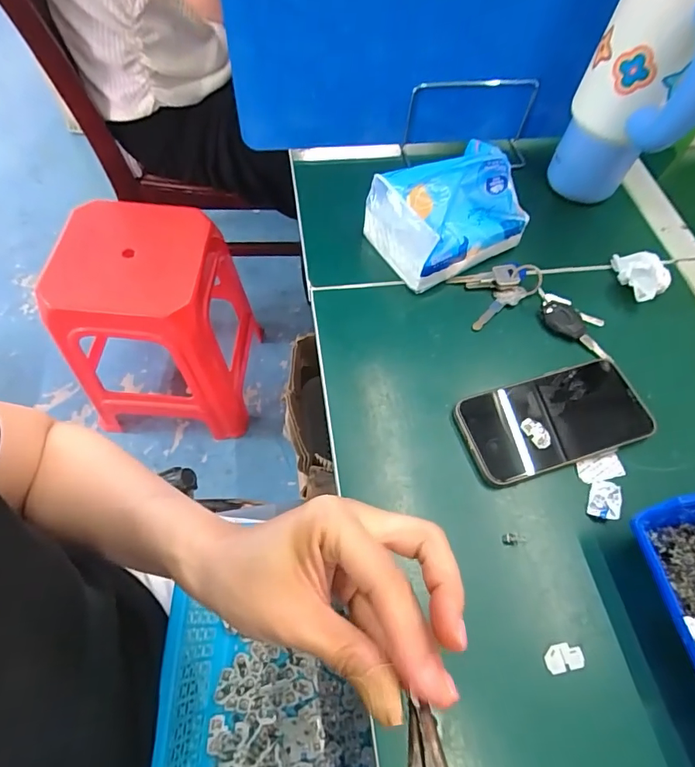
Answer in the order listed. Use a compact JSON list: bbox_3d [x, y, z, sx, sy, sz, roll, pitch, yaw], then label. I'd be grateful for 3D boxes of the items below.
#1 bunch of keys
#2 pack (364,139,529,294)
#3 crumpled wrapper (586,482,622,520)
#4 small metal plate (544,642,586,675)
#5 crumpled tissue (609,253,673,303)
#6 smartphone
[{"bbox_3d":[0.177,-0.080,0.442,0.148,0.013,0.089,15,60,6],"label":"bunch of keys"},{"bbox_3d":[0.097,-0.169,0.446,0.133,0.091,0.098,-26,64,-17],"label":"pack"},{"bbox_3d":[0.200,0.090,0.352,0.020,0.011,0.028,22,61,10],"label":"crumpled wrapper"},{"bbox_3d":[0.147,0.185,0.307,0.027,0.004,0.016,-12,61,-10],"label":"small metal plate"},{"bbox_3d":[0.296,-0.114,0.462,0.044,0.036,0.059,-36,67,-21],"label":"crumpled tissue"},{"bbox_3d":[0.174,0.029,0.384,0.155,0.013,0.078,-14,61,-11],"label":"smartphone"}]

